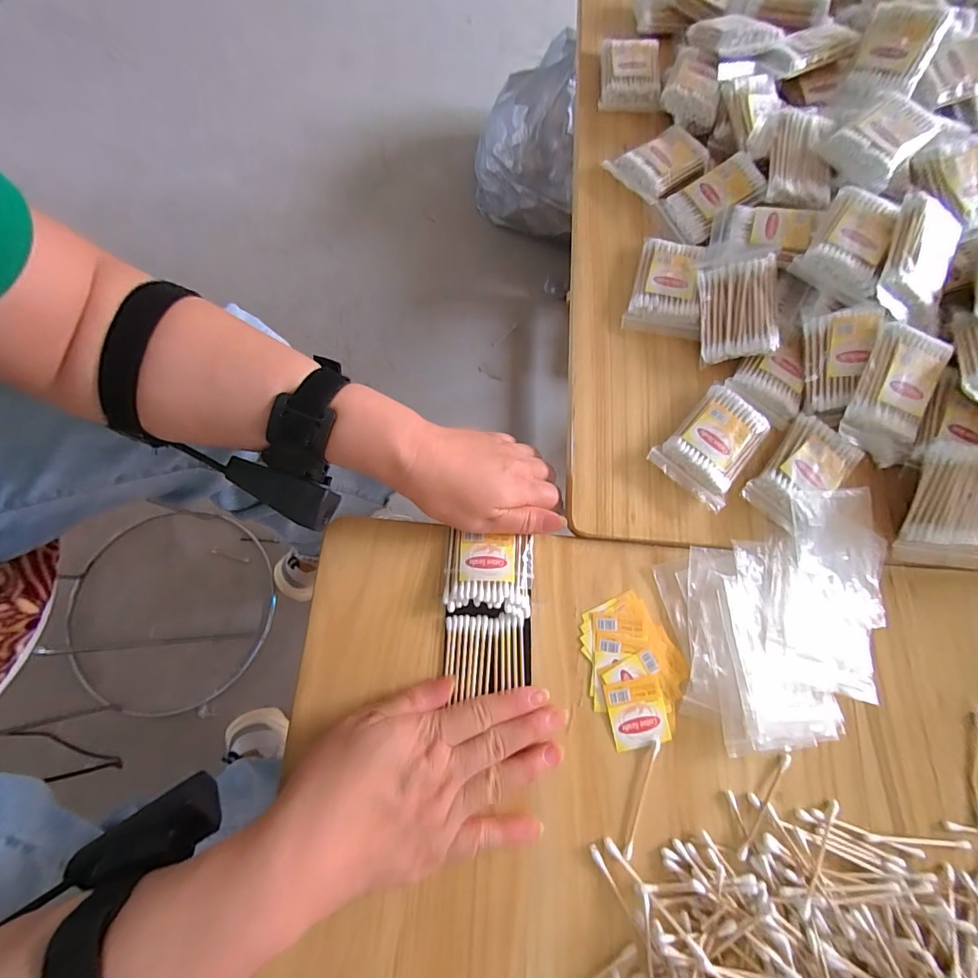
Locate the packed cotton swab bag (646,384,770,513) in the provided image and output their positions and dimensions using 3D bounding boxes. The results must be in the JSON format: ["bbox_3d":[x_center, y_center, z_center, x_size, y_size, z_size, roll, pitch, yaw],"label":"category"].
[{"bbox_3d":[0.173,-0.036,0.344,0.061,0.014,0.089,39,77,8],"label":"packed cotton swab bag"}]

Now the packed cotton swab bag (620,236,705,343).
[{"bbox_3d":[0.152,-0.173,0.378,0.058,0.015,0.089,13,75,1],"label":"packed cotton swab bag"}]

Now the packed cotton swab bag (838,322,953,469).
[{"bbox_3d":[0.304,-0.070,0.333,0.057,0.016,0.094,16,99,-5],"label":"packed cotton swab bag"}]

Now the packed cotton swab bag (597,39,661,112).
[{"bbox_3d":[0.142,-0.416,0.447,0.058,0.013,0.085,7,75,-1],"label":"packed cotton swab bag"}]

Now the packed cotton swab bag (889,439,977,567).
[{"bbox_3d":[0.342,0.013,0.328,0.057,0.011,0.091,7,104,5],"label":"packed cotton swab bag"}]

